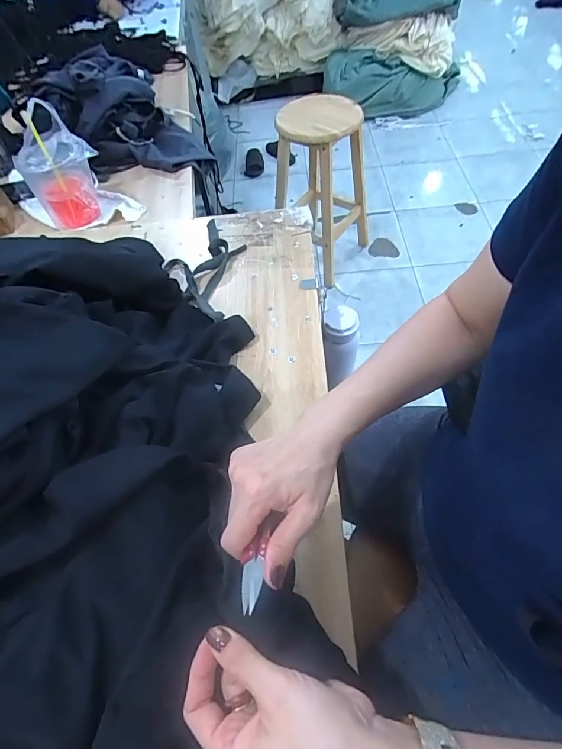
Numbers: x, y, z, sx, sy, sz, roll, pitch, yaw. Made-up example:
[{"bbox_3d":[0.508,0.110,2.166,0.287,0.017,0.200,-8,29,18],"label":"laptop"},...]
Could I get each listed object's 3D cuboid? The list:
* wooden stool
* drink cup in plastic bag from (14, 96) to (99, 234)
[{"bbox_3d":[0.178,-0.739,1.634,0.282,0.613,0.332,26,62,21],"label":"wooden stool"},{"bbox_3d":[-0.447,-0.413,0.838,0.136,0.186,0.091,-34,59,-17],"label":"drink cup in plastic bag"}]

